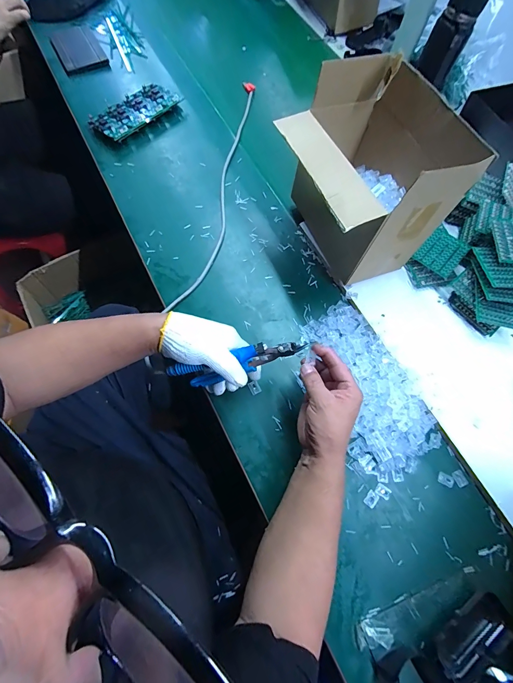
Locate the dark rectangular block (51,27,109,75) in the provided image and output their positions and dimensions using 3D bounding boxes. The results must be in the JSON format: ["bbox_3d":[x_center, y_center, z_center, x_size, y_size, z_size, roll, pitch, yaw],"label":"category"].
[{"bbox_3d":[-0.430,-0.710,0.787,0.104,0.020,0.159,-25,70,-11],"label":"dark rectangular block"}]

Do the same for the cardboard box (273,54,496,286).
[{"bbox_3d":[0.160,-0.250,0.526,0.201,0.227,0.236,-19,71,-9],"label":"cardboard box"}]

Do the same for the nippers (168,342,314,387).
[{"bbox_3d":[-0.021,0.027,0.453,0.188,0.083,0.016,-17,68,11],"label":"nippers"}]

